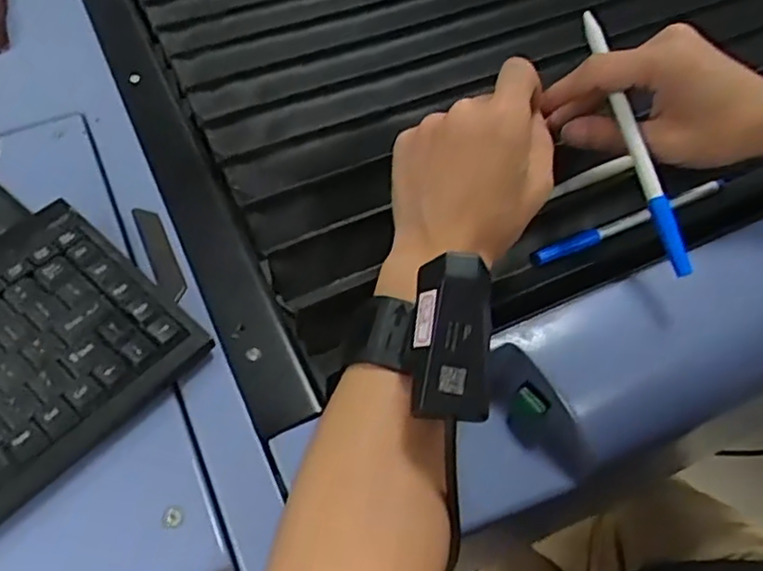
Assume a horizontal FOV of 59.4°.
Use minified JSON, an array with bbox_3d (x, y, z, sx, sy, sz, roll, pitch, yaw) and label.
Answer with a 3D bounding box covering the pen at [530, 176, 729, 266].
[{"bbox_3d":[0.171,-0.047,0.456,0.159,0.007,0.015,-23,57,-15],"label":"pen"}]

